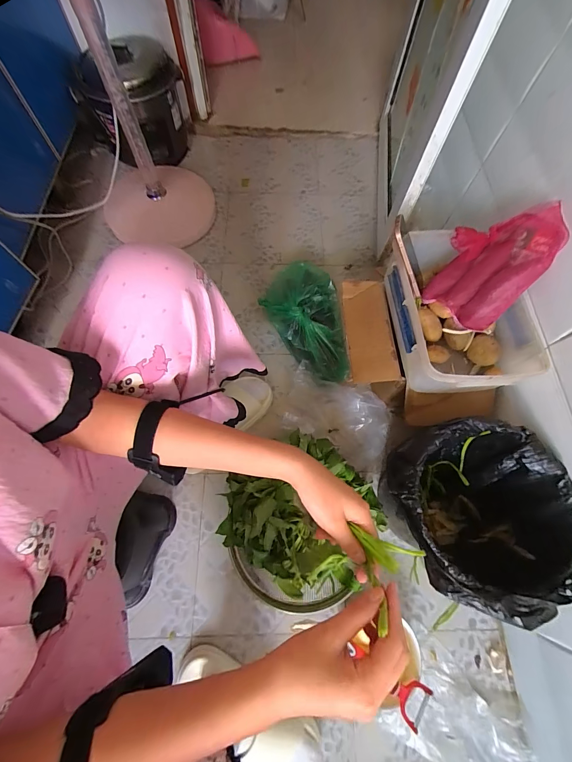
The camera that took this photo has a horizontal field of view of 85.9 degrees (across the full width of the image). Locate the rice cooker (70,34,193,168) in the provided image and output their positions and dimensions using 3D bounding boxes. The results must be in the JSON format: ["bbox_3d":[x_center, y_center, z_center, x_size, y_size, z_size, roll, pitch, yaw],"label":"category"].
[{"bbox_3d":[-0.451,-0.840,0.931,0.275,0.249,0.277,-5,68,-4],"label":"rice cooker"}]

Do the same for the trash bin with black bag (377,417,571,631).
[{"bbox_3d":[0.299,0.221,0.548,0.243,0.247,0.251,-20,70,-10],"label":"trash bin with black bag"}]

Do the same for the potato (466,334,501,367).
[{"bbox_3d":[0.373,-0.056,0.580,0.042,0.051,0.055,-35,73,-15],"label":"potato"}]

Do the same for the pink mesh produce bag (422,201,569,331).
[{"bbox_3d":[0.356,-0.205,0.551,0.153,0.068,0.192,47,112,36],"label":"pink mesh produce bag"}]

